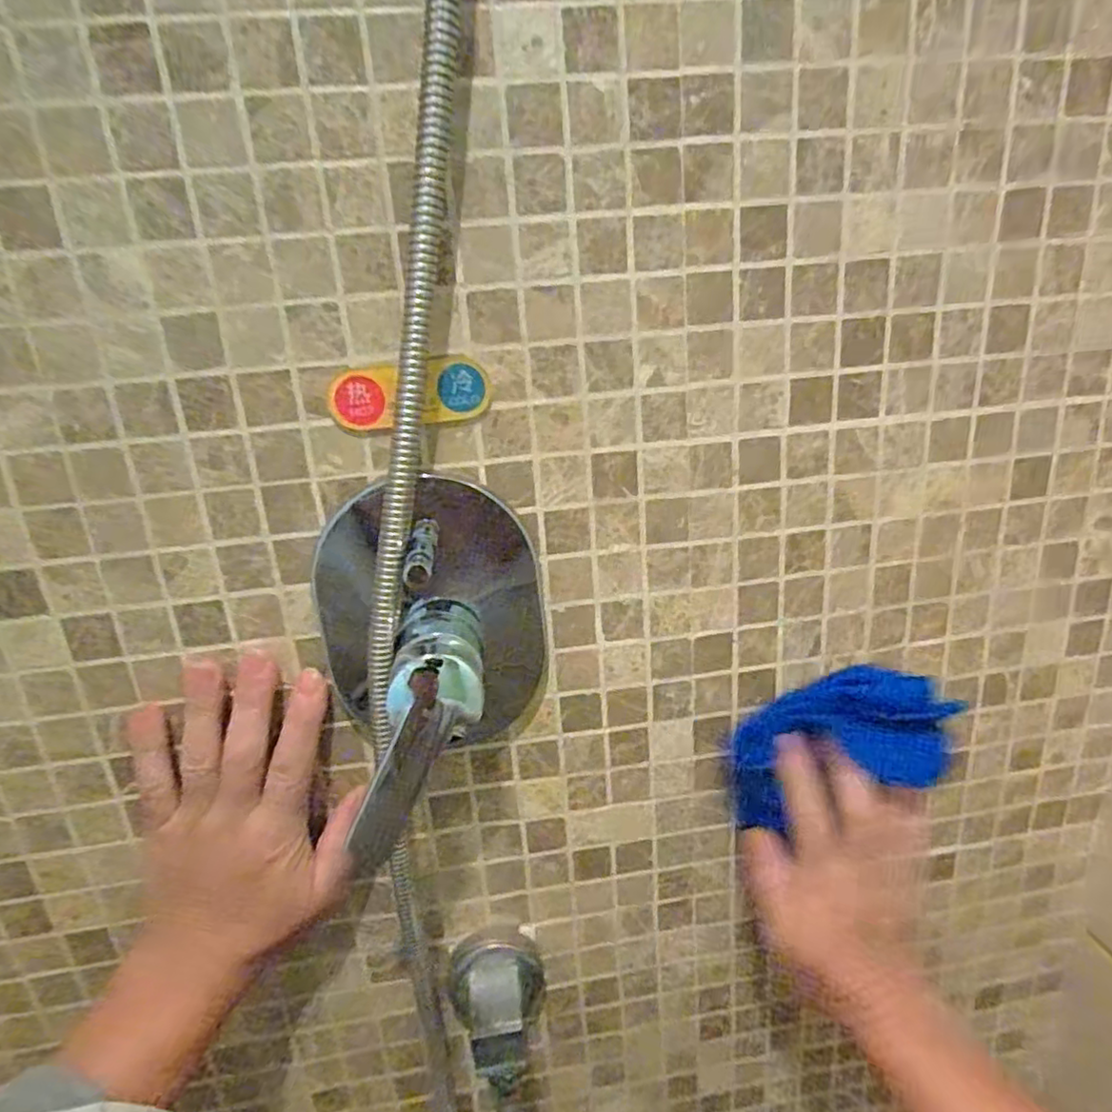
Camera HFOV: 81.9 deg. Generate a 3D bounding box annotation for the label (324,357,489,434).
[{"bbox_3d":[-0.071,-0.078,0.314,0.077,0.031,0.011,-8,19,-8],"label":"label"}]

